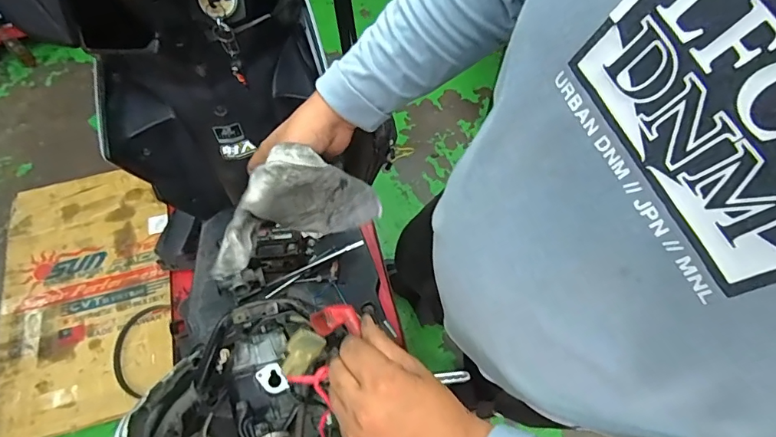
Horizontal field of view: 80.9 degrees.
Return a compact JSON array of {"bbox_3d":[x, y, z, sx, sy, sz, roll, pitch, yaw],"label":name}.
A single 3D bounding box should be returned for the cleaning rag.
[{"bbox_3d":[-0.103,-0.003,0.544,0.213,0.200,0.050,-40,71,-16],"label":"cleaning rag"}]

